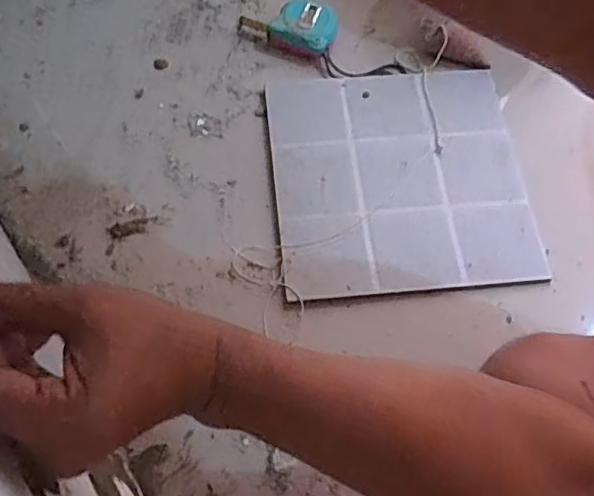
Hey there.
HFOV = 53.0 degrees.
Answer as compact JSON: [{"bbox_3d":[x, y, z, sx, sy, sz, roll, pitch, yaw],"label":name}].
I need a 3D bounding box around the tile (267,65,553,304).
[{"bbox_3d":[0.103,-0.078,0.614,0.249,0.013,0.254,-5,66,-3],"label":"tile"}]

